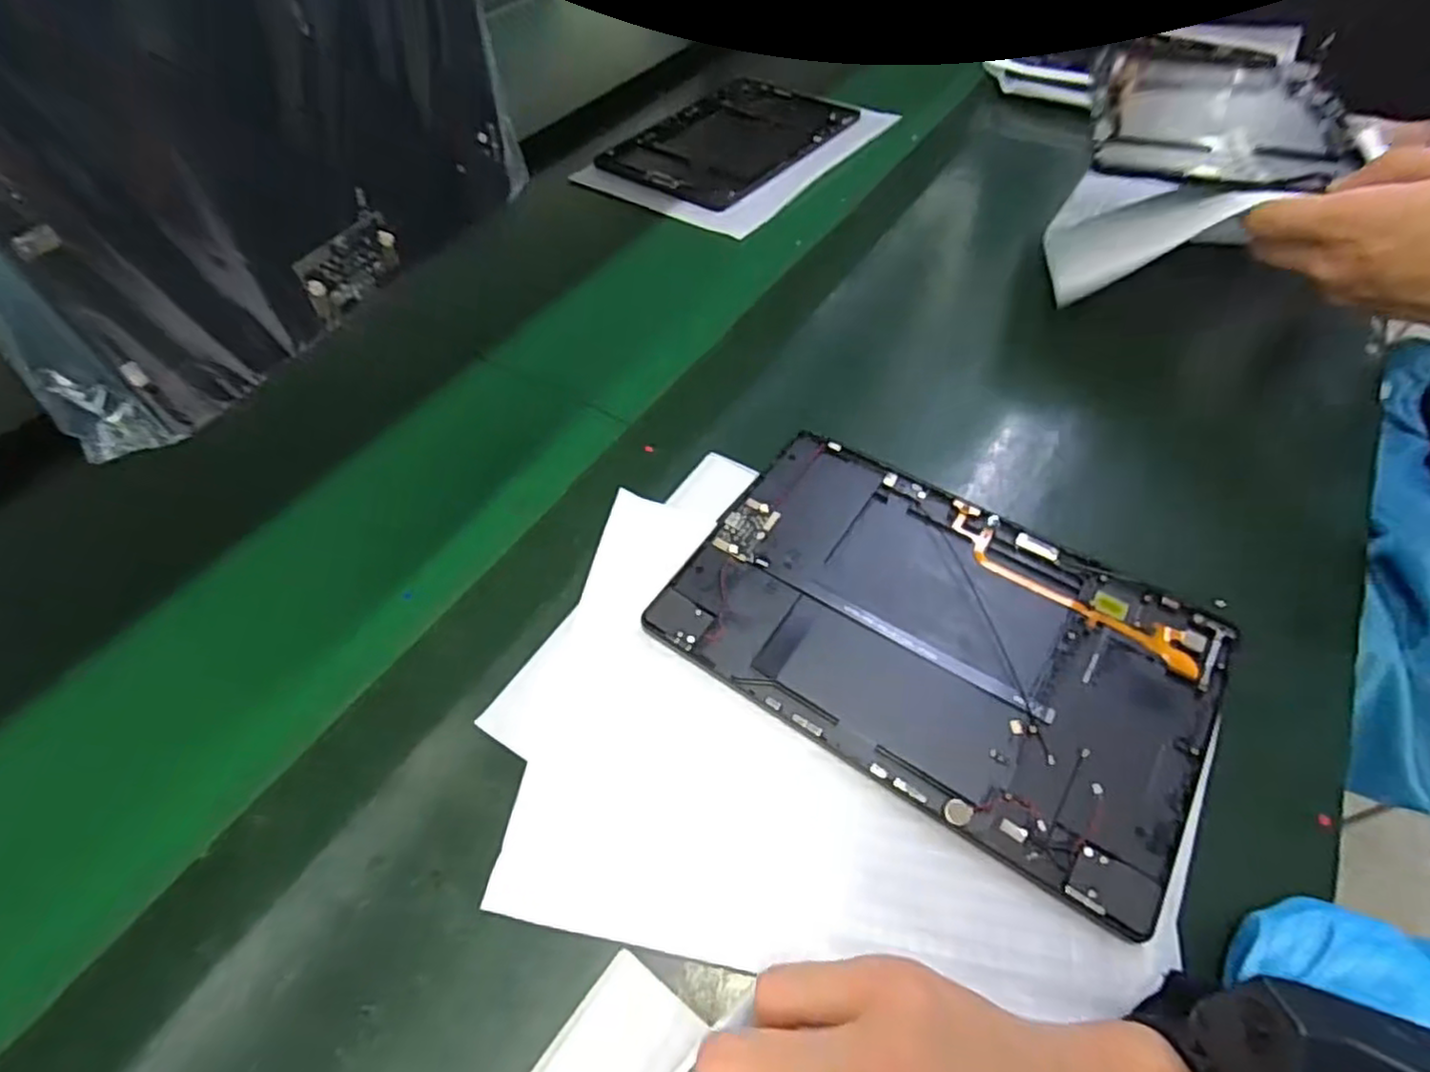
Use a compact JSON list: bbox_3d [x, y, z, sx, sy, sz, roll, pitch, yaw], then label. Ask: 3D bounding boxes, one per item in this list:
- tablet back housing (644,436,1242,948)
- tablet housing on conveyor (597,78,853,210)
[{"bbox_3d":[0.104,0.044,0.321,0.233,0.008,0.155,28,59,21],"label":"tablet back housing"},{"bbox_3d":[0.013,-0.397,0.678,0.174,0.005,0.245,32,60,23],"label":"tablet housing on conveyor"}]

